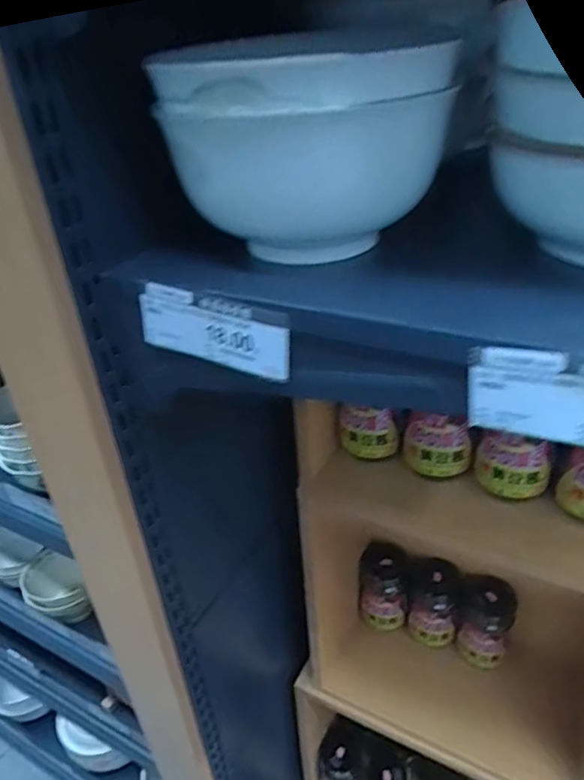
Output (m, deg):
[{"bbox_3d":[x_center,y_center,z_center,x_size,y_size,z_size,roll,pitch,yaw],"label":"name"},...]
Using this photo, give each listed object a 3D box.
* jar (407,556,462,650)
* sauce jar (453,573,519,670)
[{"bbox_3d":[0.203,0.307,0.828,0.070,0.115,0.071,-3,33,2],"label":"jar"},{"bbox_3d":[0.264,0.313,0.790,0.075,0.109,0.075,-3,33,2],"label":"sauce jar"}]

